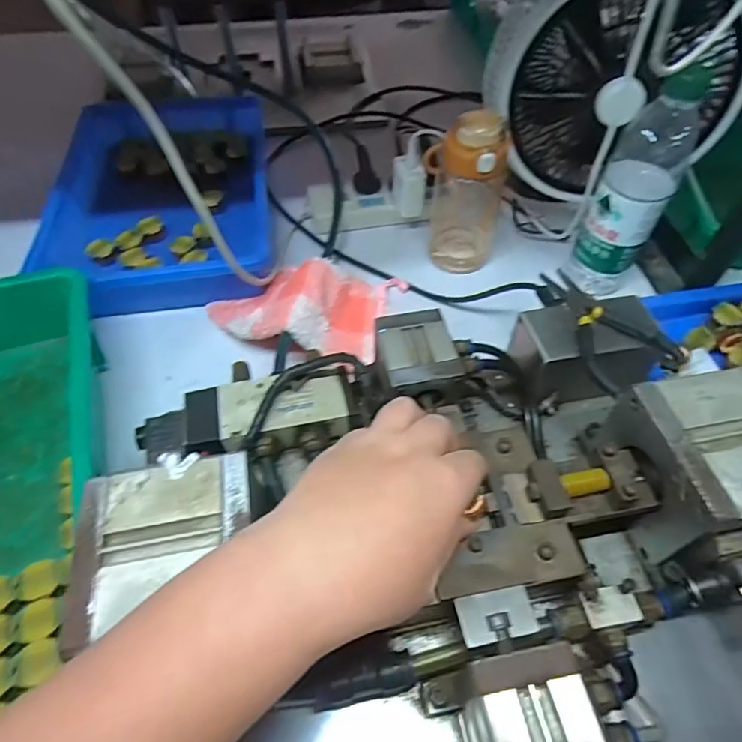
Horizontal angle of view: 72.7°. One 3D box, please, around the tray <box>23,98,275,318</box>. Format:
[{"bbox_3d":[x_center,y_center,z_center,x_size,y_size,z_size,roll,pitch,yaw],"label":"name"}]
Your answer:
[{"bbox_3d":[-0.255,-0.221,0.618,0.250,0.058,0.413,-8,55,-6],"label":"tray"}]

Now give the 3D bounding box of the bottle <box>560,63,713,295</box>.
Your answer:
[{"bbox_3d":[0.256,-0.169,0.506,0.069,0.211,0.065,31,60,20],"label":"bottle"}]

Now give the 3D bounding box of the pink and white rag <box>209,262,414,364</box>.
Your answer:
[{"bbox_3d":[-0.073,-0.079,0.529,0.190,0.052,0.141,14,55,9],"label":"pink and white rag"}]

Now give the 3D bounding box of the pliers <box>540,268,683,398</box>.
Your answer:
[{"bbox_3d":[0.168,-0.037,0.394,0.071,0.017,0.121,-26,59,-18],"label":"pliers"}]

